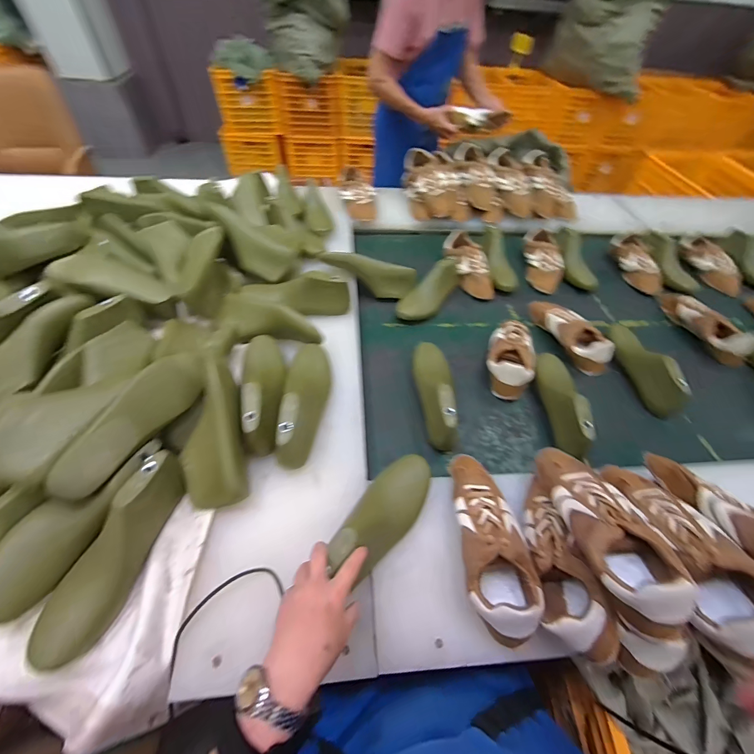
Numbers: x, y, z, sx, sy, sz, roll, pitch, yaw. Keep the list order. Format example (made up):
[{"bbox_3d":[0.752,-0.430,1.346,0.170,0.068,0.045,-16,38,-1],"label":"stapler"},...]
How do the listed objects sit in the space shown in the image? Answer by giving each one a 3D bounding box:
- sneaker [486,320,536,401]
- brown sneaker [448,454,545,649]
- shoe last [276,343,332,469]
[{"bbox_3d":[0.298,-0.039,0.768,0.100,0.076,0.202,16,50,10],"label":"sneaker"},{"bbox_3d":[0.161,0.224,0.492,0.093,0.086,0.240,2,49,-1],"label":"brown sneaker"},{"bbox_3d":[-0.128,0.032,0.620,0.083,0.085,0.267,2,49,-1],"label":"shoe last"}]

